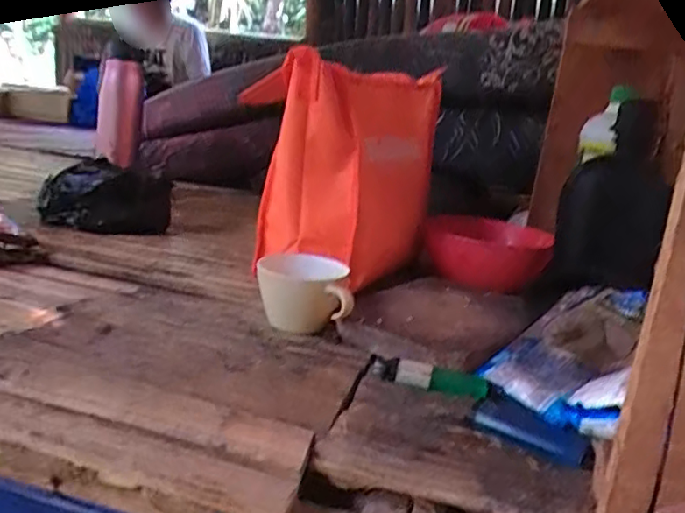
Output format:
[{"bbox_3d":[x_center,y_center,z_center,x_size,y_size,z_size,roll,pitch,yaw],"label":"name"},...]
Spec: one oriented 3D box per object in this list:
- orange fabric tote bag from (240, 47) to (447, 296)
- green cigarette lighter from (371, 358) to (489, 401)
[{"bbox_3d":[0.011,-0.101,0.674,0.140,0.197,0.253,9,15,17],"label":"orange fabric tote bag"},{"bbox_3d":[0.062,0.087,0.429,0.082,0.016,0.024,8,14,11],"label":"green cigarette lighter"}]

